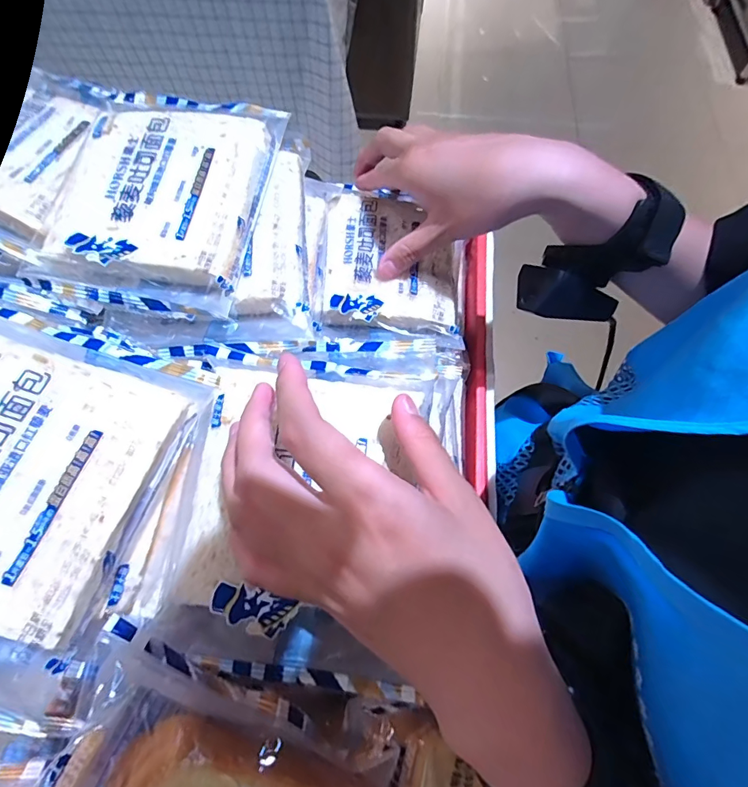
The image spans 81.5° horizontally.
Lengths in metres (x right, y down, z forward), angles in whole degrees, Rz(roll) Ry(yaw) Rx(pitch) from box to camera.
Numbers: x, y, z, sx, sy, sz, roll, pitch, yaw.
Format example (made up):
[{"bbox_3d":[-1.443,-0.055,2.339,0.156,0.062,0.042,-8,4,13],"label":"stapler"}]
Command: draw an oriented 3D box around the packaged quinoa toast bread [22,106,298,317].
[{"bbox_3d":[-0.118,-0.113,0.244,0.105,0.025,0.129,9,68,5],"label":"packaged quinoa toast bread"}]

